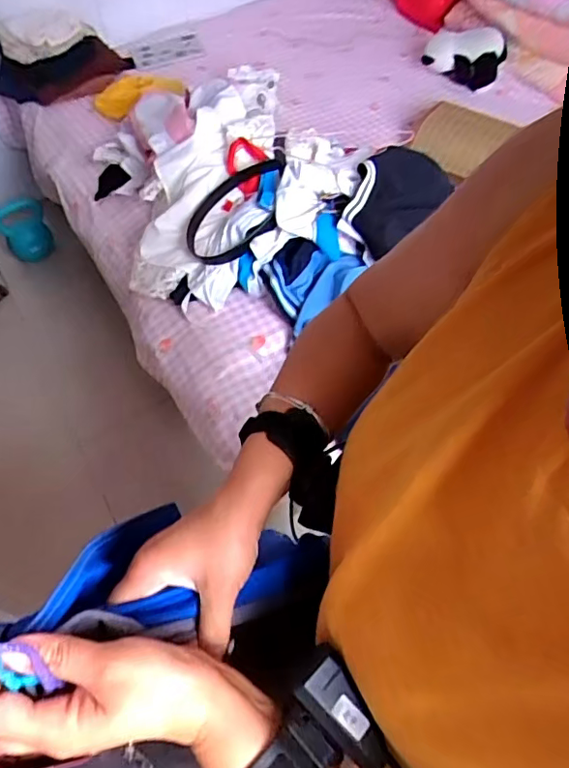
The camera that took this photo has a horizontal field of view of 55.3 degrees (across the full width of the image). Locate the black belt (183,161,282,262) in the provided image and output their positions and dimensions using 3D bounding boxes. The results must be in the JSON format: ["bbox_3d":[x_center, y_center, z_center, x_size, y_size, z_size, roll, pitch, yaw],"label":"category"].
[{"bbox_3d":[-0.104,-0.378,1.209,0.279,0.029,0.175,-34,64,14],"label":"black belt"}]

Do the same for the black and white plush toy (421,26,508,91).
[{"bbox_3d":[0.528,-0.960,1.598,0.239,0.187,0.127,10,57,8],"label":"black and white plush toy"}]

